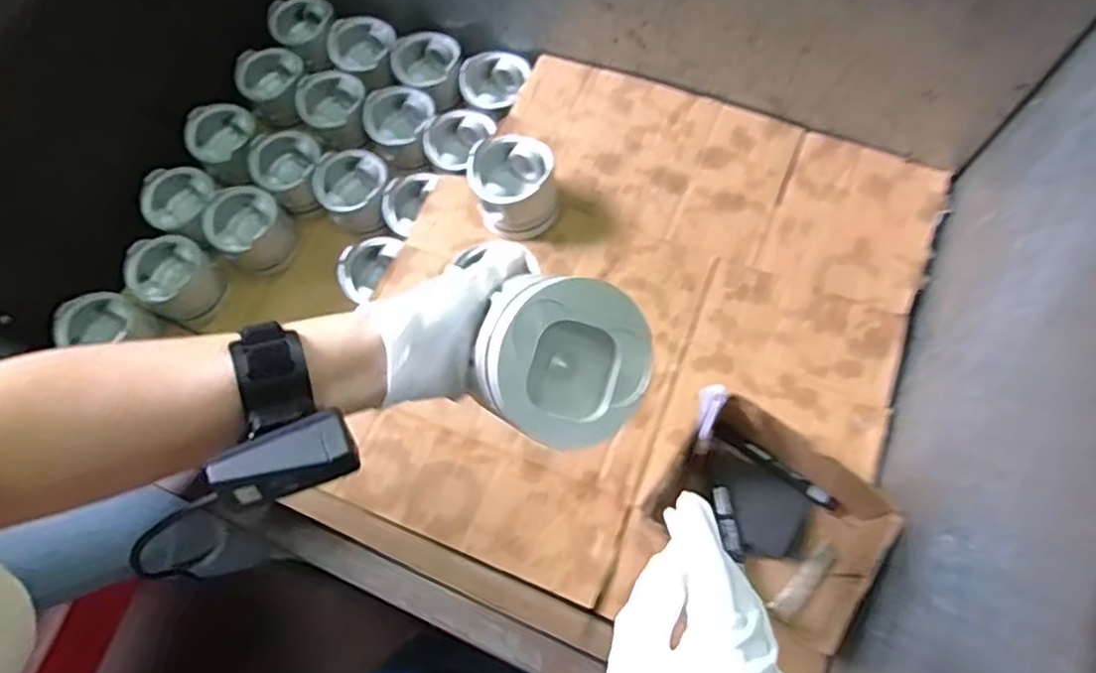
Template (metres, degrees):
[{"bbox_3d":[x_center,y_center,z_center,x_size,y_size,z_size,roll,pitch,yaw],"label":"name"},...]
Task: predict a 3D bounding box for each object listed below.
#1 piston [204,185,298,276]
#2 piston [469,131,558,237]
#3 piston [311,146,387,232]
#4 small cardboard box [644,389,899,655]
[{"bbox_3d":[-0.436,-0.156,0.953,0.103,0.079,0.113,-1,69,3],"label":"piston"},{"bbox_3d":[-0.042,-0.190,0.845,0.107,0.090,0.113,-1,69,3],"label":"piston"},{"bbox_3d":[-0.280,-0.218,0.961,0.110,0.076,0.108,-1,69,3],"label":"piston"},{"bbox_3d":[0.221,0.183,0.664,0.216,0.094,0.159,38,75,16],"label":"small cardboard box"}]

